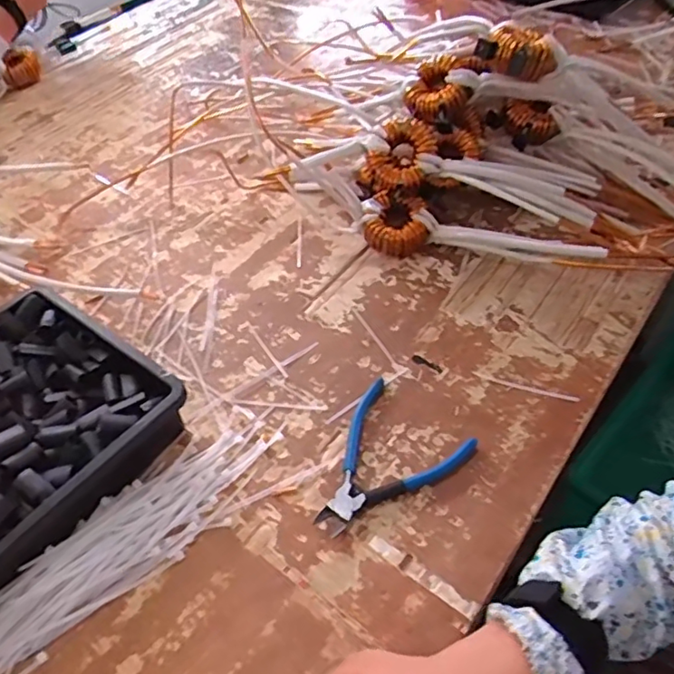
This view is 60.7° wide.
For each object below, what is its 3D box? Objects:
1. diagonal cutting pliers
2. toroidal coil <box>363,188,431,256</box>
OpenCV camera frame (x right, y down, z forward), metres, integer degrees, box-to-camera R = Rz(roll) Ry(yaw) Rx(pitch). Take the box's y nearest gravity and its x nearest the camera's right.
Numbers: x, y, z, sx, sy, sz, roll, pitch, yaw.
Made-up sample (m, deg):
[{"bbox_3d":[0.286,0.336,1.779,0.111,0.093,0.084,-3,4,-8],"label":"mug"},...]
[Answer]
[{"bbox_3d":[0.034,0.109,0.497,0.109,0.016,0.136,34,60,30],"label":"diagonal cutting pliers"},{"bbox_3d":[0.069,-0.129,0.678,0.074,0.061,0.057,0,49,7],"label":"toroidal coil"}]

